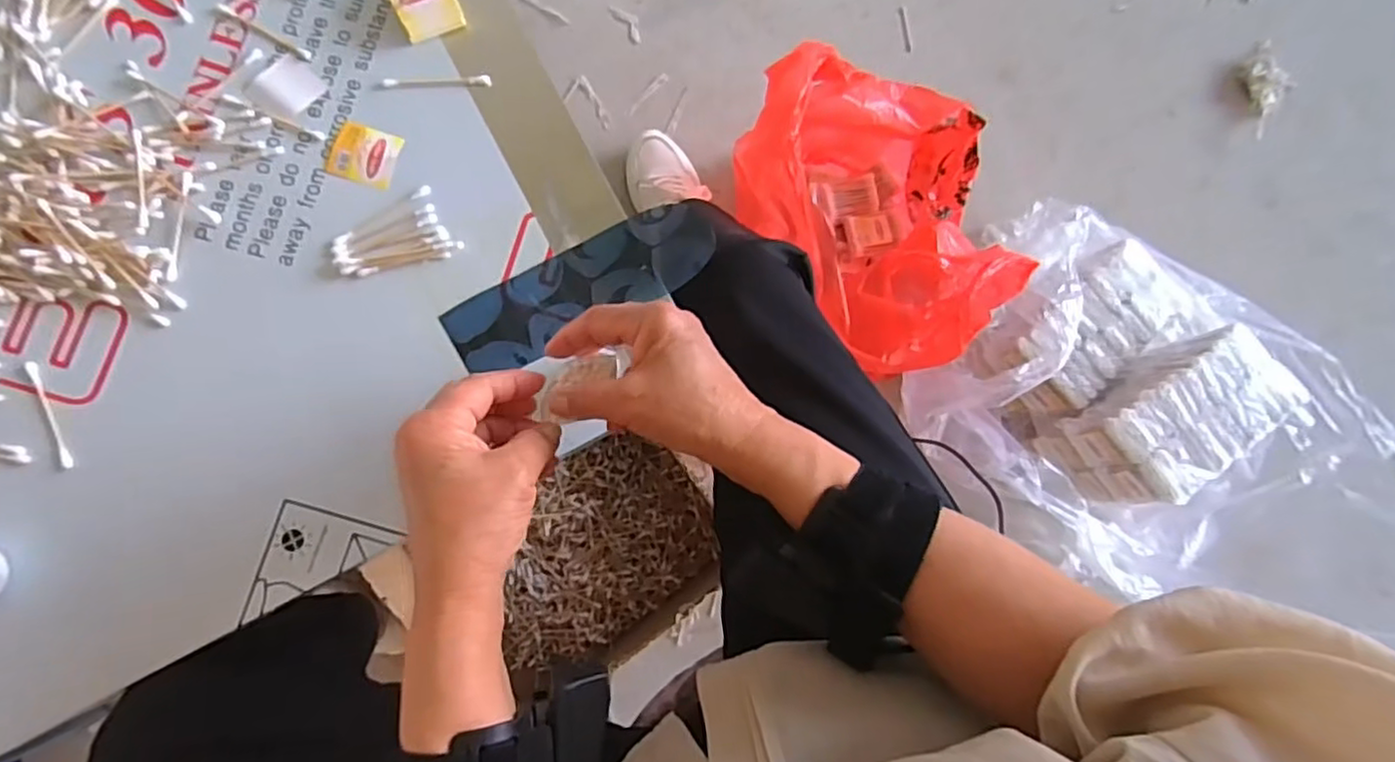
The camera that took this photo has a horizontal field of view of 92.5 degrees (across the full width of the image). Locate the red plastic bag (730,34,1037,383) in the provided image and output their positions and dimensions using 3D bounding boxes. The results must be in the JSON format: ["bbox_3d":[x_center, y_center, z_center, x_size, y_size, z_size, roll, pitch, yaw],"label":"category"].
[{"bbox_3d":[0.211,-0.187,0.813,0.277,0.235,0.352,-9,84,-4],"label":"red plastic bag"}]

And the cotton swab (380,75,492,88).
[{"bbox_3d":[-0.184,-0.212,0.471,0.074,0.004,0.008,-3,85,-3],"label":"cotton swab"}]

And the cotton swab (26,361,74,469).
[{"bbox_3d":[-0.420,0.021,0.432,0.009,0.004,0.074,-23,87,-5],"label":"cotton swab"}]

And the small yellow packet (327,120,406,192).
[{"bbox_3d":[-0.231,-0.157,0.464,0.045,0.004,0.038,17,83,-1],"label":"small yellow packet"}]

